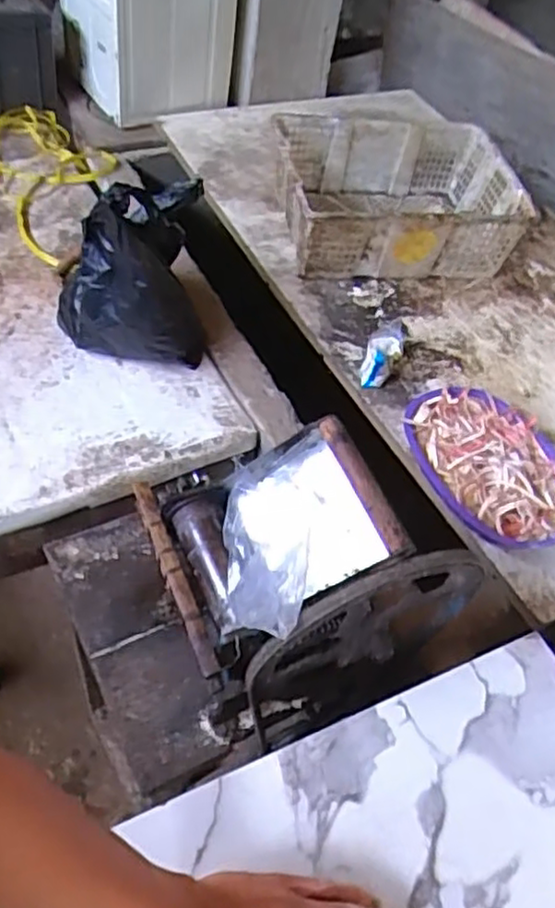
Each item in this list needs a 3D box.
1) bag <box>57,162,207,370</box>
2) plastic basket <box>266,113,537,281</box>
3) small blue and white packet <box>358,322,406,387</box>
[{"bbox_3d":[-0.242,-0.305,1.141,0.234,0.280,0.213,-5,54,-14],"label":"bag"},{"bbox_3d":[0.244,-0.554,1.503,0.485,0.162,0.448,2,53,-8],"label":"plastic basket"},{"bbox_3d":[0.186,-0.172,1.244,0.062,0.064,0.134,19,52,4],"label":"small blue and white packet"}]

